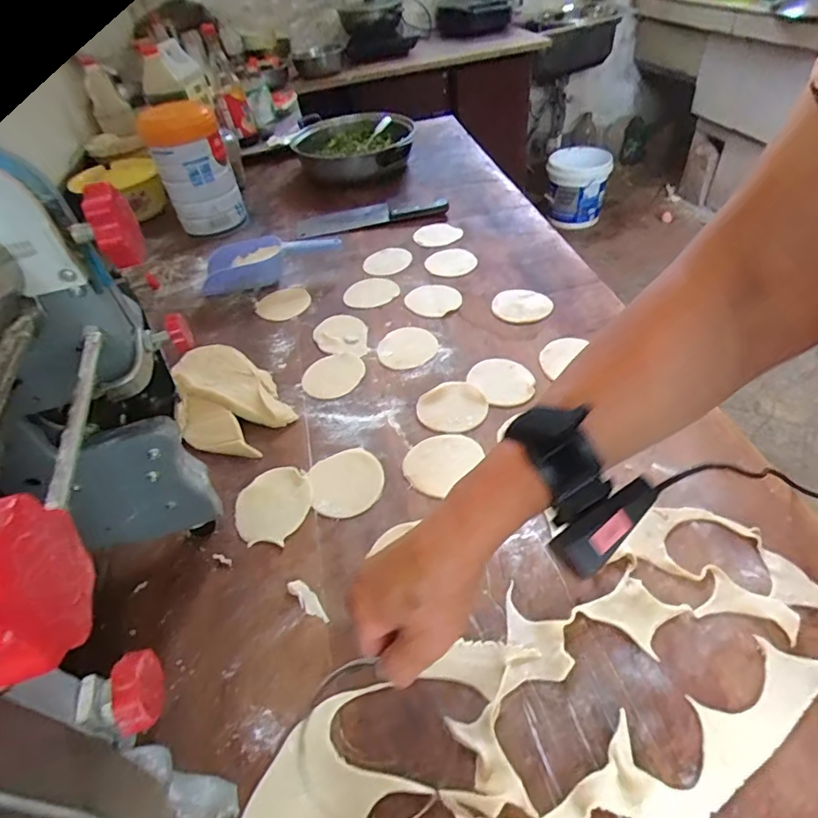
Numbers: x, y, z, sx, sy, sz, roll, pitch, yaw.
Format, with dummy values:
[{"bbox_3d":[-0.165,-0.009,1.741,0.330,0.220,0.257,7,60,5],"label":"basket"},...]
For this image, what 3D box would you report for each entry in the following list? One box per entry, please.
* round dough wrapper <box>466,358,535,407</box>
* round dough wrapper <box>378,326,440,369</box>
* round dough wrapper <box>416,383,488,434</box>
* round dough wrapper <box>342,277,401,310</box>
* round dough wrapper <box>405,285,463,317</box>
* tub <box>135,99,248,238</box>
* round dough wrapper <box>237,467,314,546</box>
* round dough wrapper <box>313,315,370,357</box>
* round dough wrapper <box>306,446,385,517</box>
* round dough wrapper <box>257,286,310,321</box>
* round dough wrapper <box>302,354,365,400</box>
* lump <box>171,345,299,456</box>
[{"bbox_3d":[0.113,-0.035,0.610,0.071,0.006,0.083,-25,49,-16],"label":"round dough wrapper"},{"bbox_3d":[-0.002,-0.083,0.671,0.082,0.004,0.079,-3,47,4],"label":"round dough wrapper"},{"bbox_3d":[0.049,-0.002,0.585,0.078,0.005,0.072,-1,50,1],"label":"round dough wrapper"},{"bbox_3d":[-0.059,-0.177,0.770,0.080,0.007,0.070,-33,52,-22],"label":"round dough wrapper"},{"bbox_3d":[0.037,-0.161,0.744,0.073,0.006,0.079,-3,47,4],"label":"round dough wrapper"},{"bbox_3d":[-0.383,-0.424,0.898,0.125,0.226,0.145,-21,45,-11],"label":"tub"},{"bbox_3d":[-0.139,0.096,0.514,0.074,0.004,0.087,14,50,19],"label":"round dough wrapper"},{"bbox_3d":[-0.094,-0.102,0.699,0.071,0.006,0.099,-18,48,-10],"label":"round dough wrapper"},{"bbox_3d":[-0.065,0.075,0.526,0.075,0.005,0.081,-3,47,4],"label":"round dough wrapper"},{"bbox_3d":[-0.195,-0.162,0.778,0.081,0.010,0.080,-4,49,4],"label":"round dough wrapper"},{"bbox_3d":[-0.097,-0.043,0.648,0.073,0.004,0.082,10,49,16],"label":"round dough wrapper"},{"bbox_3d":[-0.230,-0.021,0.620,0.119,0.032,0.199,-28,50,-18],"label":"lump"}]

